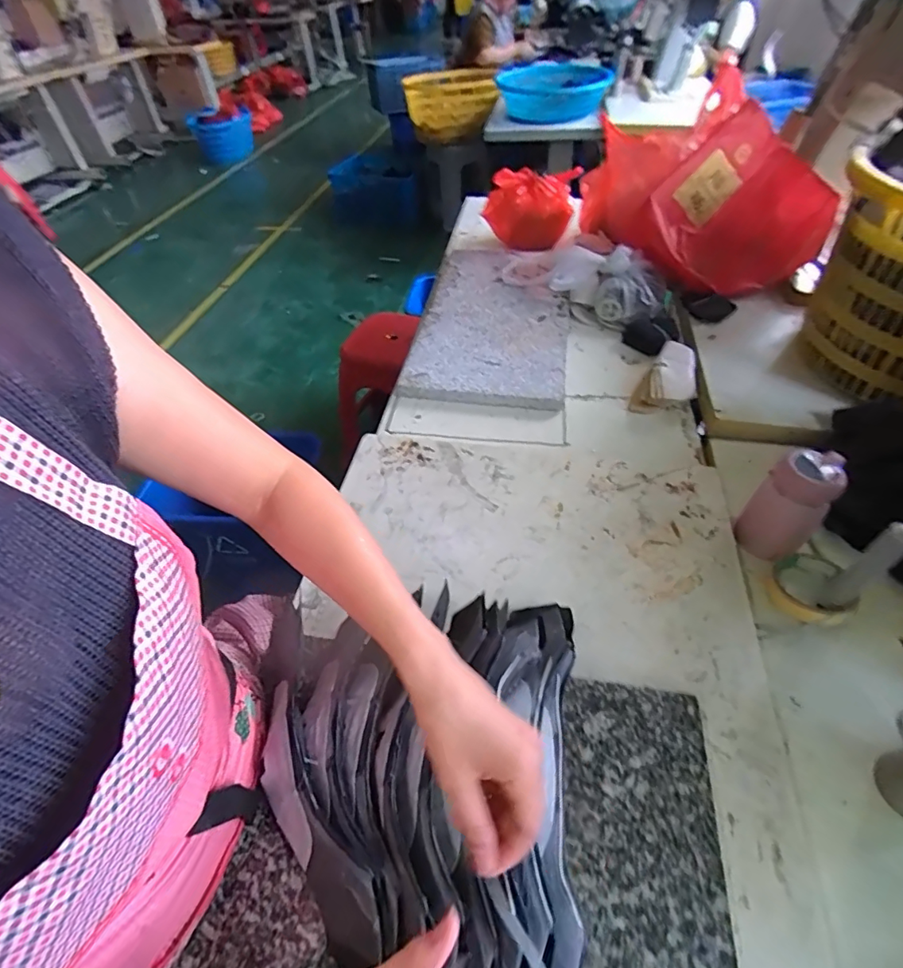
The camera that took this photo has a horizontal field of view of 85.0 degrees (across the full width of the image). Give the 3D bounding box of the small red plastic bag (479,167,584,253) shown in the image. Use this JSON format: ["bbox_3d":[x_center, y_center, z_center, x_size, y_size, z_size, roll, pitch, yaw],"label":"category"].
[{"bbox_3d":[0.204,-0.713,1.287,0.237,0.183,0.140,2,47,6],"label":"small red plastic bag"}]

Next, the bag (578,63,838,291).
[{"bbox_3d":[0.546,-0.666,1.105,0.344,0.278,0.527,-10,47,-6],"label":"bag"}]

